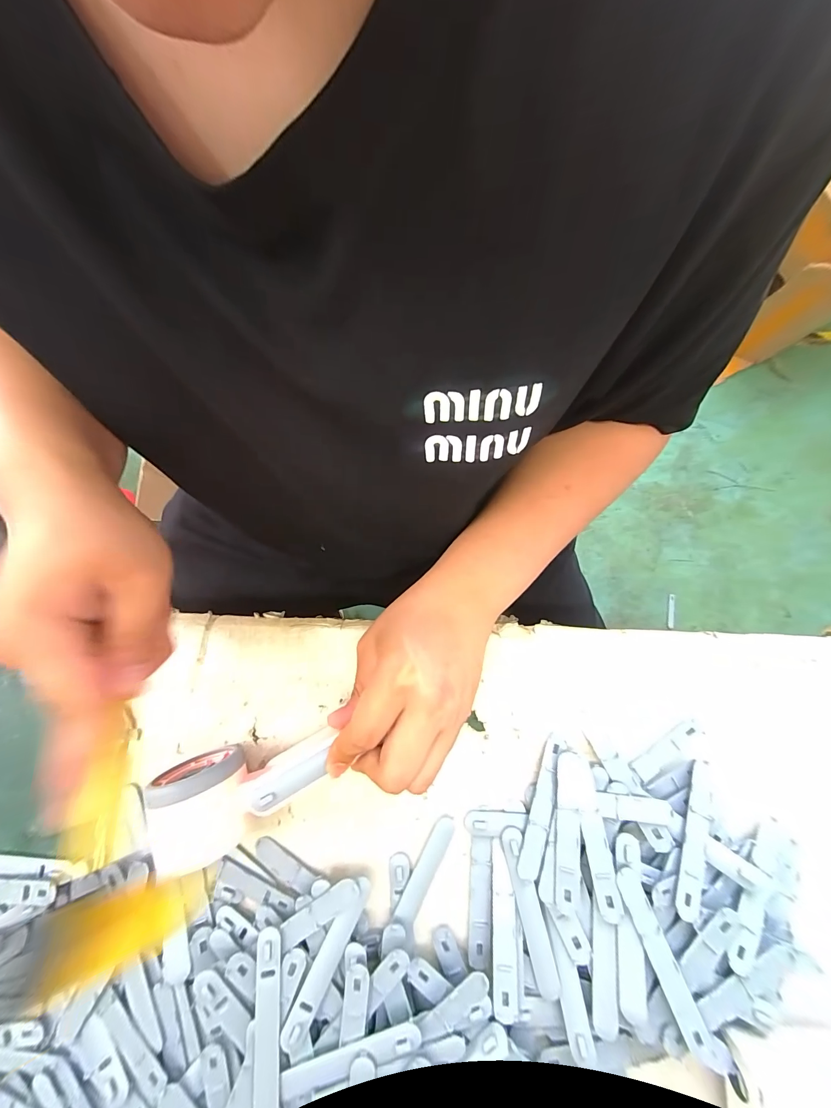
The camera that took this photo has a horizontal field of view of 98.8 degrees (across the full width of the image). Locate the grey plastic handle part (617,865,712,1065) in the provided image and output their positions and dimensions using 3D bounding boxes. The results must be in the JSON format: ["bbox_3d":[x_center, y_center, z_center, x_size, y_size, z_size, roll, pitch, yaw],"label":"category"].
[{"bbox_3d":[0.153,0.249,0.219,0.015,0.010,0.089,-19,77,-3],"label":"grey plastic handle part"}]

